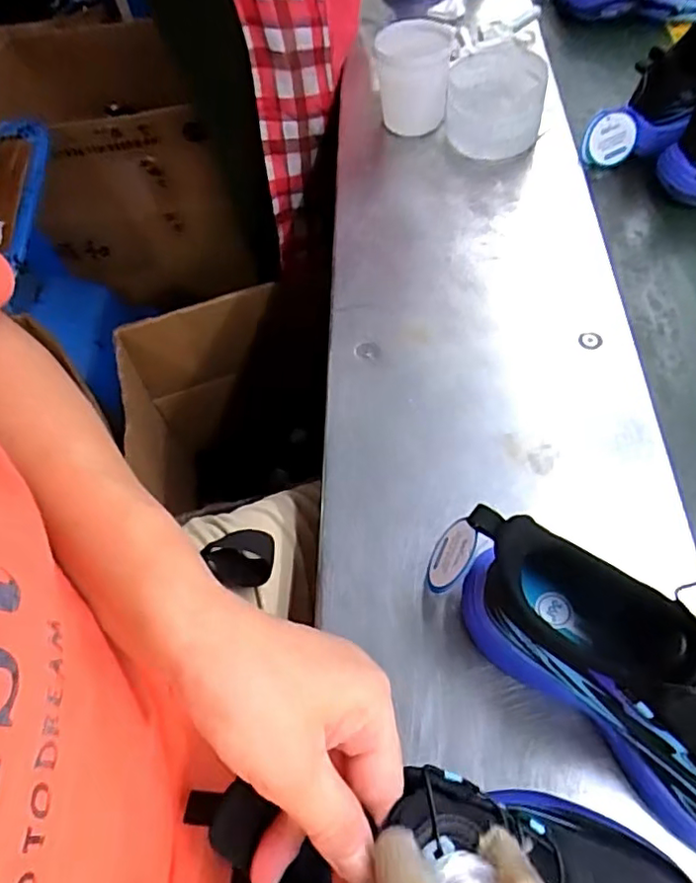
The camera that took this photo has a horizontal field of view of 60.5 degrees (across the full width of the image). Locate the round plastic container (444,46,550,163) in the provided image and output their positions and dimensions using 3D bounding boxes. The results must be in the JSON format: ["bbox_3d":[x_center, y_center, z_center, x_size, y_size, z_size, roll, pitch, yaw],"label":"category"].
[{"bbox_3d":[0.151,-0.343,0.603,0.092,0.062,0.092,-1,58,2],"label":"round plastic container"}]

